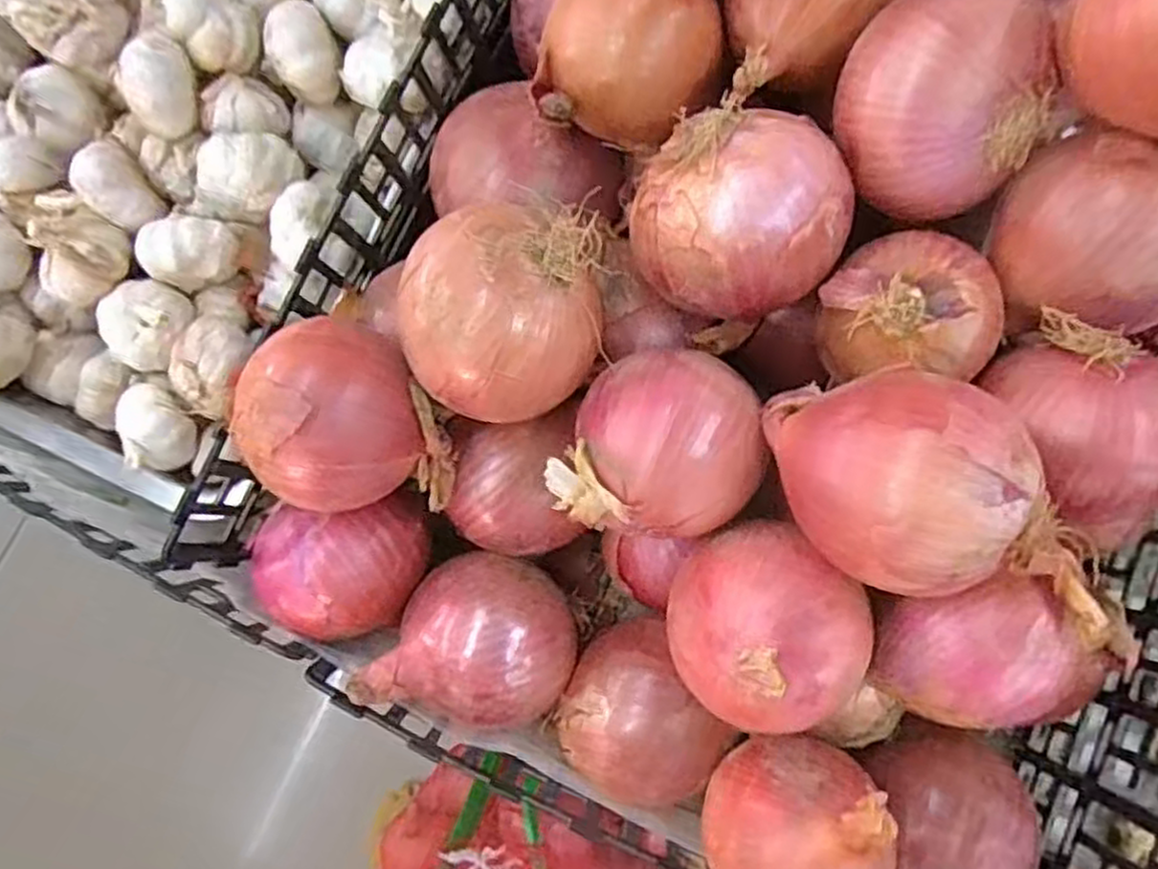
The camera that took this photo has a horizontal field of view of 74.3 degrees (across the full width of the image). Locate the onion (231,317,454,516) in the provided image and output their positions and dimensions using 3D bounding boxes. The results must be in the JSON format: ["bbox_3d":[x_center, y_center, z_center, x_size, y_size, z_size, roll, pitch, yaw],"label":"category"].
[{"bbox_3d":[-0.113,-0.003,0.354,0.084,0.079,0.090,0,78,-1],"label":"onion"}]

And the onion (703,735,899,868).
[{"bbox_3d":[0.094,0.174,0.327,0.069,0.078,0.074,0,78,-1],"label":"onion"}]

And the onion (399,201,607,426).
[{"bbox_3d":[-0.028,-0.054,0.337,0.093,0.066,0.087,0,78,-1],"label":"onion"}]

